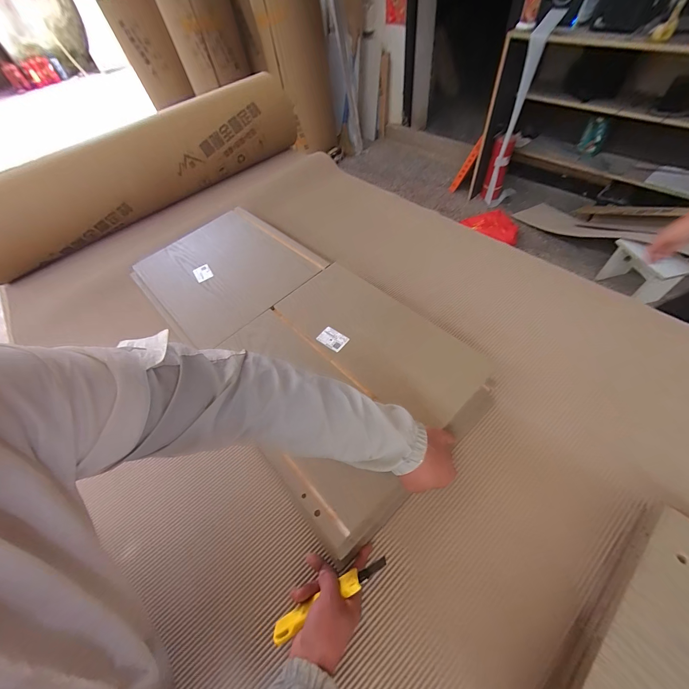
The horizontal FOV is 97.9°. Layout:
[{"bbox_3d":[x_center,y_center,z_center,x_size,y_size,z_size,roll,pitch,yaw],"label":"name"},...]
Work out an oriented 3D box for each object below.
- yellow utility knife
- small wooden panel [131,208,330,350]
[{"bbox_3d":[-0.019,0.350,0.412,0.181,0.017,0.025,-31,56,-2],"label":"yellow utility knife"},{"bbox_3d":[-0.309,-0.198,0.770,0.366,0.028,0.406,-41,60,-19],"label":"small wooden panel"}]

